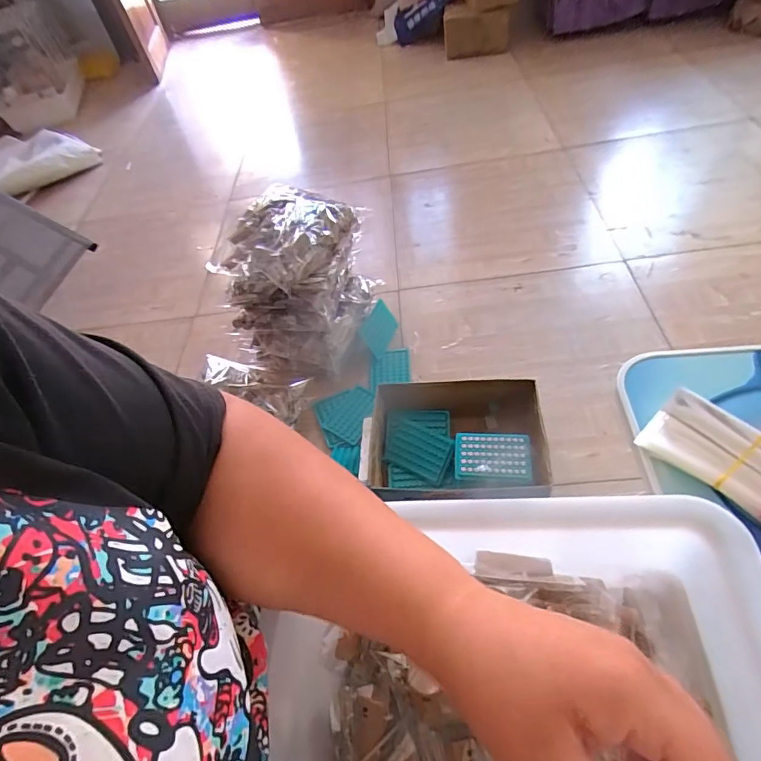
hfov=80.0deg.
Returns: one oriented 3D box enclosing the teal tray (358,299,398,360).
[{"bbox_3d":[-0.004,-0.133,1.147,0.010,0.095,0.143,-6,41,42],"label":"teal tray"}]

